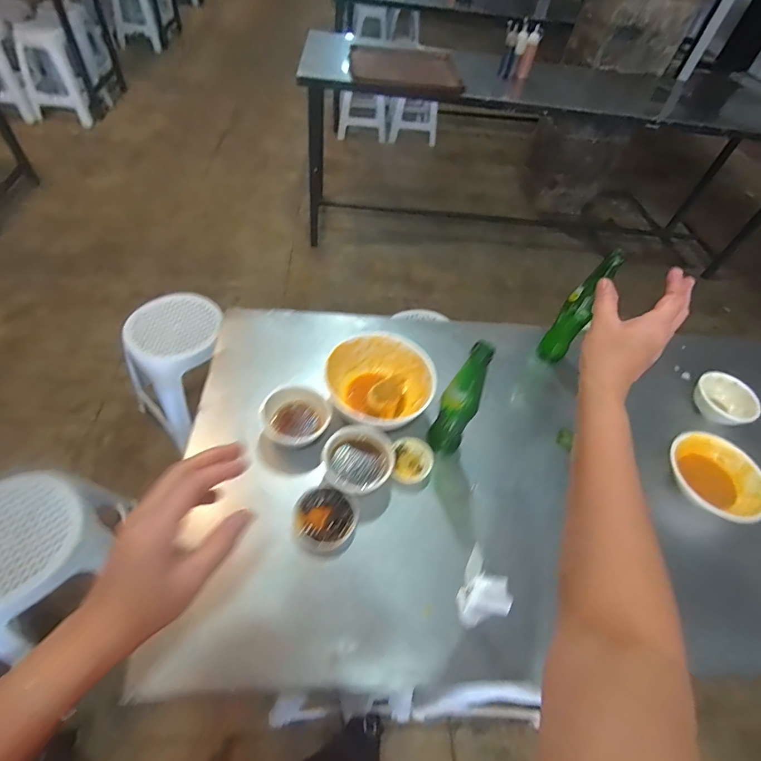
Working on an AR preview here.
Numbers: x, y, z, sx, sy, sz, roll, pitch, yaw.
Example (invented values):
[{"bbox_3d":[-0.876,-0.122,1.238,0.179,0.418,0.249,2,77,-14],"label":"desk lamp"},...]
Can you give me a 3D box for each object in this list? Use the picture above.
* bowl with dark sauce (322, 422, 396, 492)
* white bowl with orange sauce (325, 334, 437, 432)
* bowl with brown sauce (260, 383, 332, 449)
[{"bbox_3d":[-0.032,0.121,0.626,0.099,0.049,0.099,3,53,-4],"label":"bowl with dark sauce"},{"bbox_3d":[0.000,0.007,0.700,0.169,0.065,0.181,3,53,-4],"label":"white bowl with orange sauce"},{"bbox_3d":[-0.131,0.056,0.654,0.102,0.046,0.095,33,57,18],"label":"bowl with brown sauce"}]

